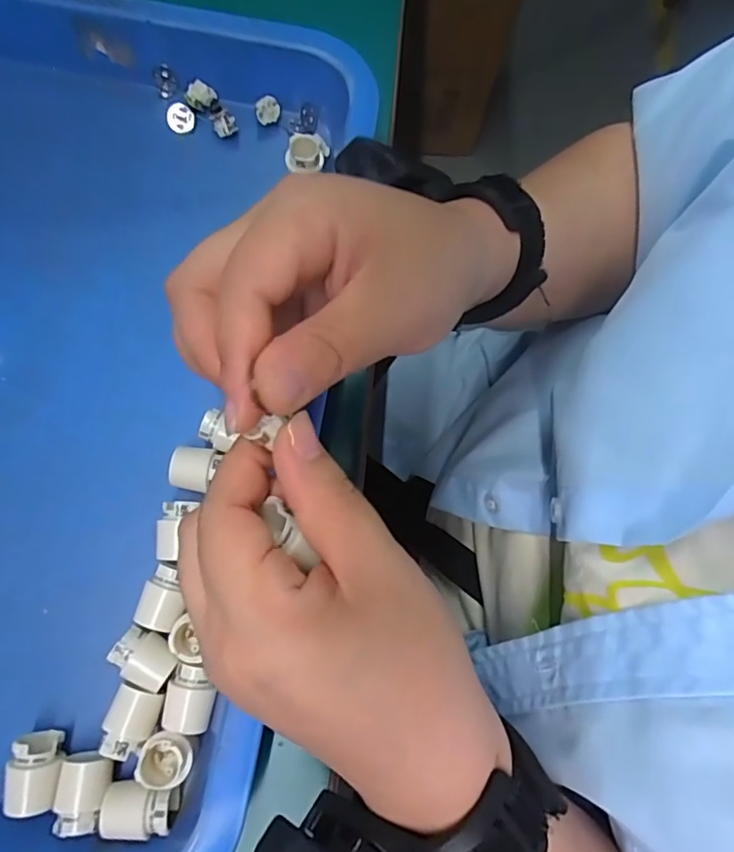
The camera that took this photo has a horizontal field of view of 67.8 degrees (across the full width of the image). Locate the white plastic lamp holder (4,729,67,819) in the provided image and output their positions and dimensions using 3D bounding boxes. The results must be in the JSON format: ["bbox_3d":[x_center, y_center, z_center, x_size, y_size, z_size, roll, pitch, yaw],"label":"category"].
[{"bbox_3d":[-0.138,0.145,0.227,0.018,0.017,0.028,5,73,-1],"label":"white plastic lamp holder"}]

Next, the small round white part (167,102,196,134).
[{"bbox_3d":[-0.111,-0.185,0.327,0.015,0.008,0.018,-20,75,-8],"label":"small round white part"}]

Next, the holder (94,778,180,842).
[{"bbox_3d":[-0.095,0.160,0.228,0.029,0.019,0.020,2,73,-2],"label":"holder"}]

